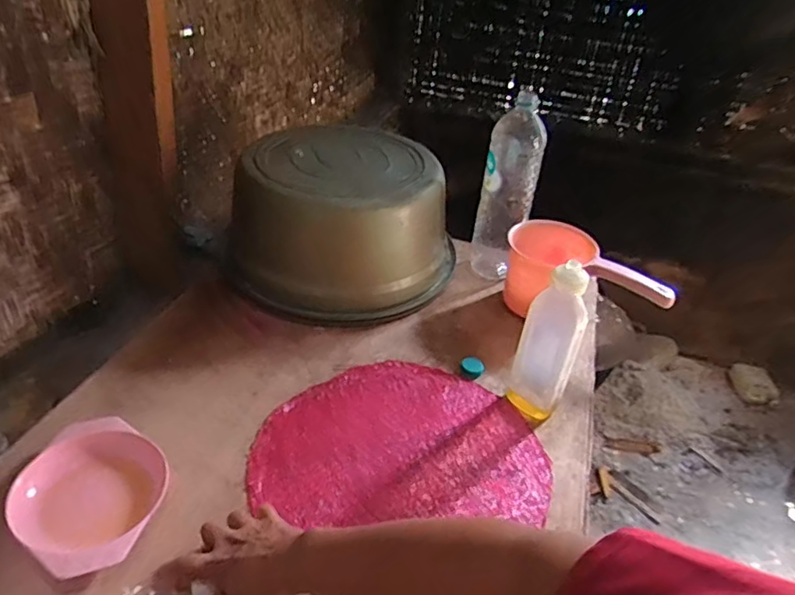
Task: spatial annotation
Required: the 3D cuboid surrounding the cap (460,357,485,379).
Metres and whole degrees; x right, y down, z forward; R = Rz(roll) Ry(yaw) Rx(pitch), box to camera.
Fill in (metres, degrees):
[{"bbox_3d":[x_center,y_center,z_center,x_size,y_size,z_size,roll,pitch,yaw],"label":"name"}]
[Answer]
[{"bbox_3d":[0.108,0.099,0.825,0.031,0.017,0.029,4,36,-3],"label":"cap"}]

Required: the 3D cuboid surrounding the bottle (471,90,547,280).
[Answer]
[{"bbox_3d":[0.183,-0.169,0.963,0.087,0.311,0.076,11,36,7],"label":"bottle"}]

